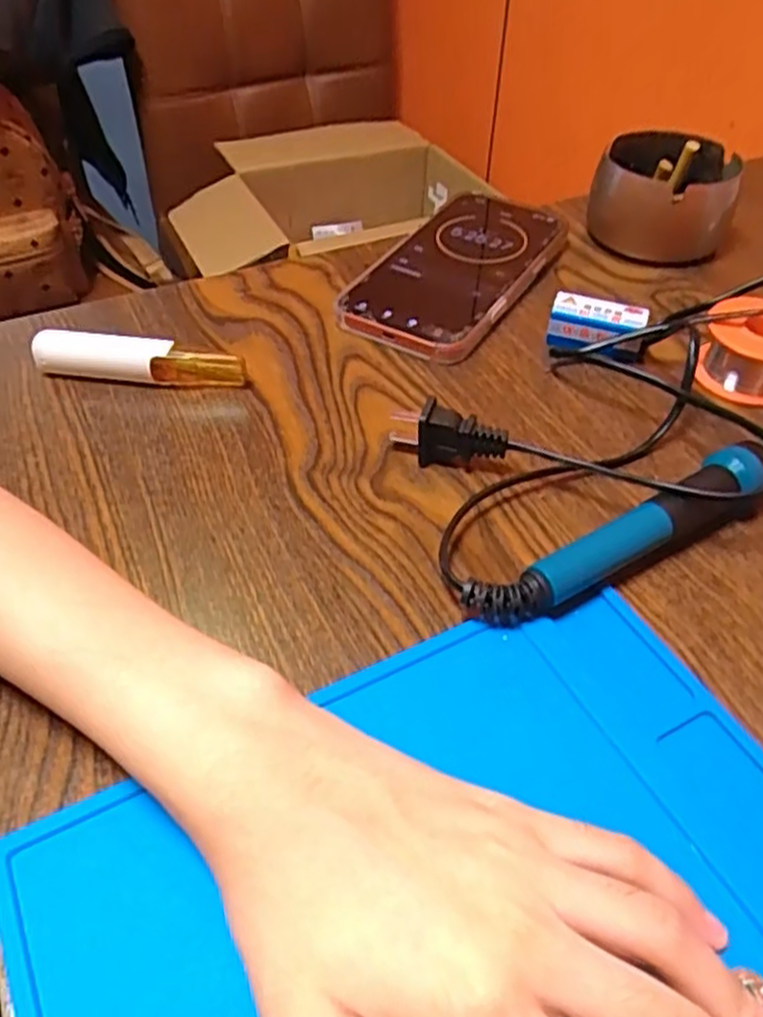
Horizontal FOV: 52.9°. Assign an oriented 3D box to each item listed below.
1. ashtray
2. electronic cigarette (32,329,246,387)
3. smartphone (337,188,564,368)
[{"bbox_3d":[0.176,-0.196,0.484,0.084,0.052,0.075,14,48,12],"label":"ashtray"},{"bbox_3d":[-0.120,-0.073,0.383,0.104,0.021,0.014,6,47,5],"label":"electronic cigarette"},{"bbox_3d":[0.044,-0.142,0.450,0.082,0.013,0.157,23,53,20],"label":"smartphone"}]

